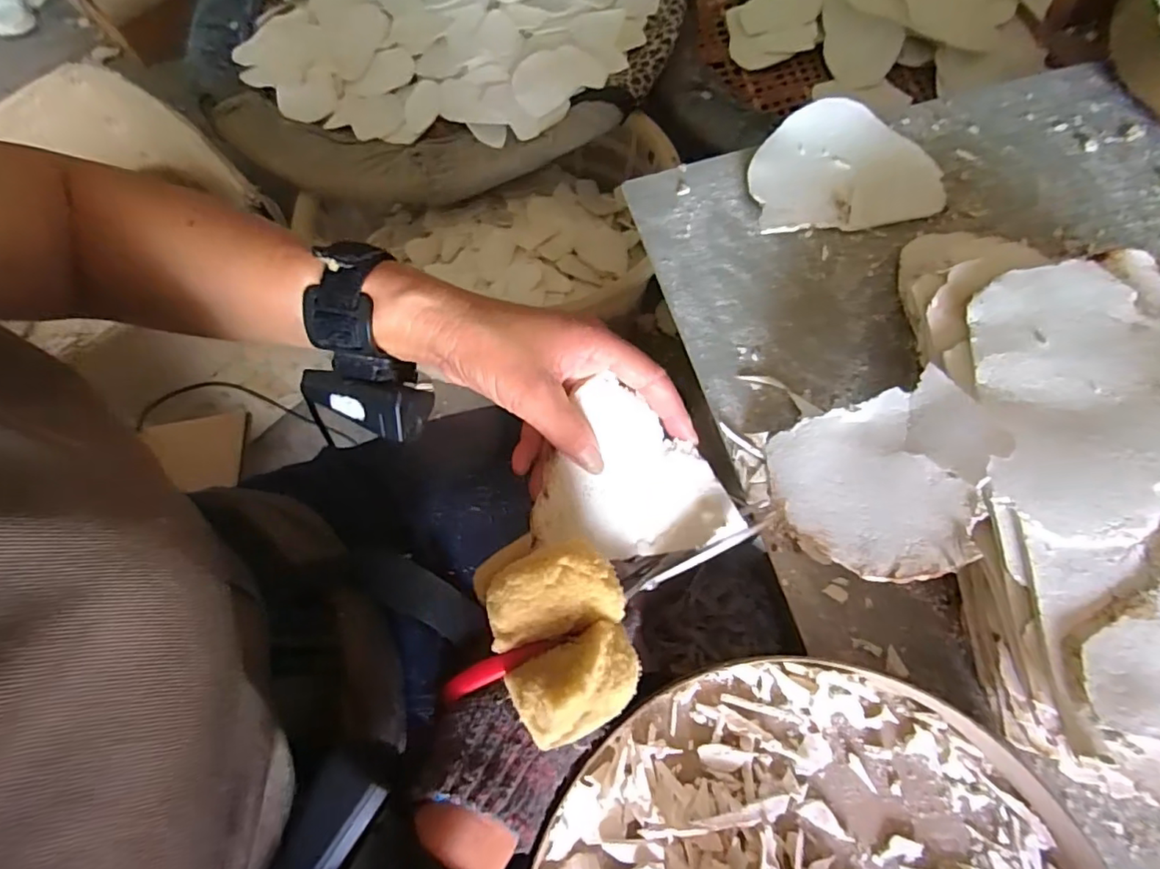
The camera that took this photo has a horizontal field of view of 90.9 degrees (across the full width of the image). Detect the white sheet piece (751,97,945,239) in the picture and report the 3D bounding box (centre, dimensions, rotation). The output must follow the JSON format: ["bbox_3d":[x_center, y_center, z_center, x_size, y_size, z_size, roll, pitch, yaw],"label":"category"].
[{"bbox_3d":[0.219,-0.227,0.483,0.150,0.015,0.126,-5,69,1],"label":"white sheet piece"}]

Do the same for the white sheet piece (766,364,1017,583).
[{"bbox_3d":[0.183,0.031,0.346,0.129,0.008,0.109,-30,62,38],"label":"white sheet piece"}]

